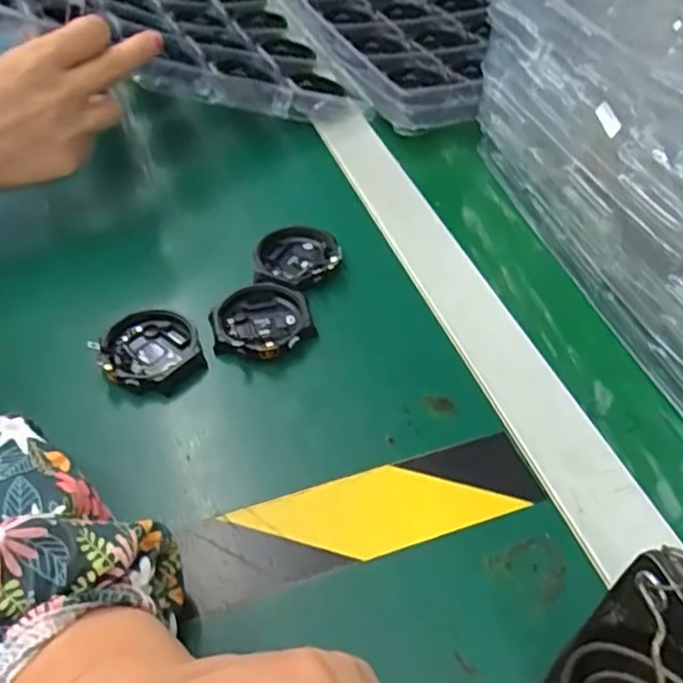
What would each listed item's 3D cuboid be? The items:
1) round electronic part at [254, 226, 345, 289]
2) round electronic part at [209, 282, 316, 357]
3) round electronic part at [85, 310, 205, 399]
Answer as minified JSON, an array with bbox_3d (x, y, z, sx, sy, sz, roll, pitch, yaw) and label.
[{"bbox_3d":[-0.026,-0.051,0.395,0.050,0.009,0.057,-4,48,-6],"label":"round electronic part"},{"bbox_3d":[-0.044,-0.011,0.359,0.053,0.011,0.050,1,47,-1],"label":"round electronic part"},{"bbox_3d":[-0.100,0.006,0.344,0.050,0.014,0.050,1,47,-1],"label":"round electronic part"}]

